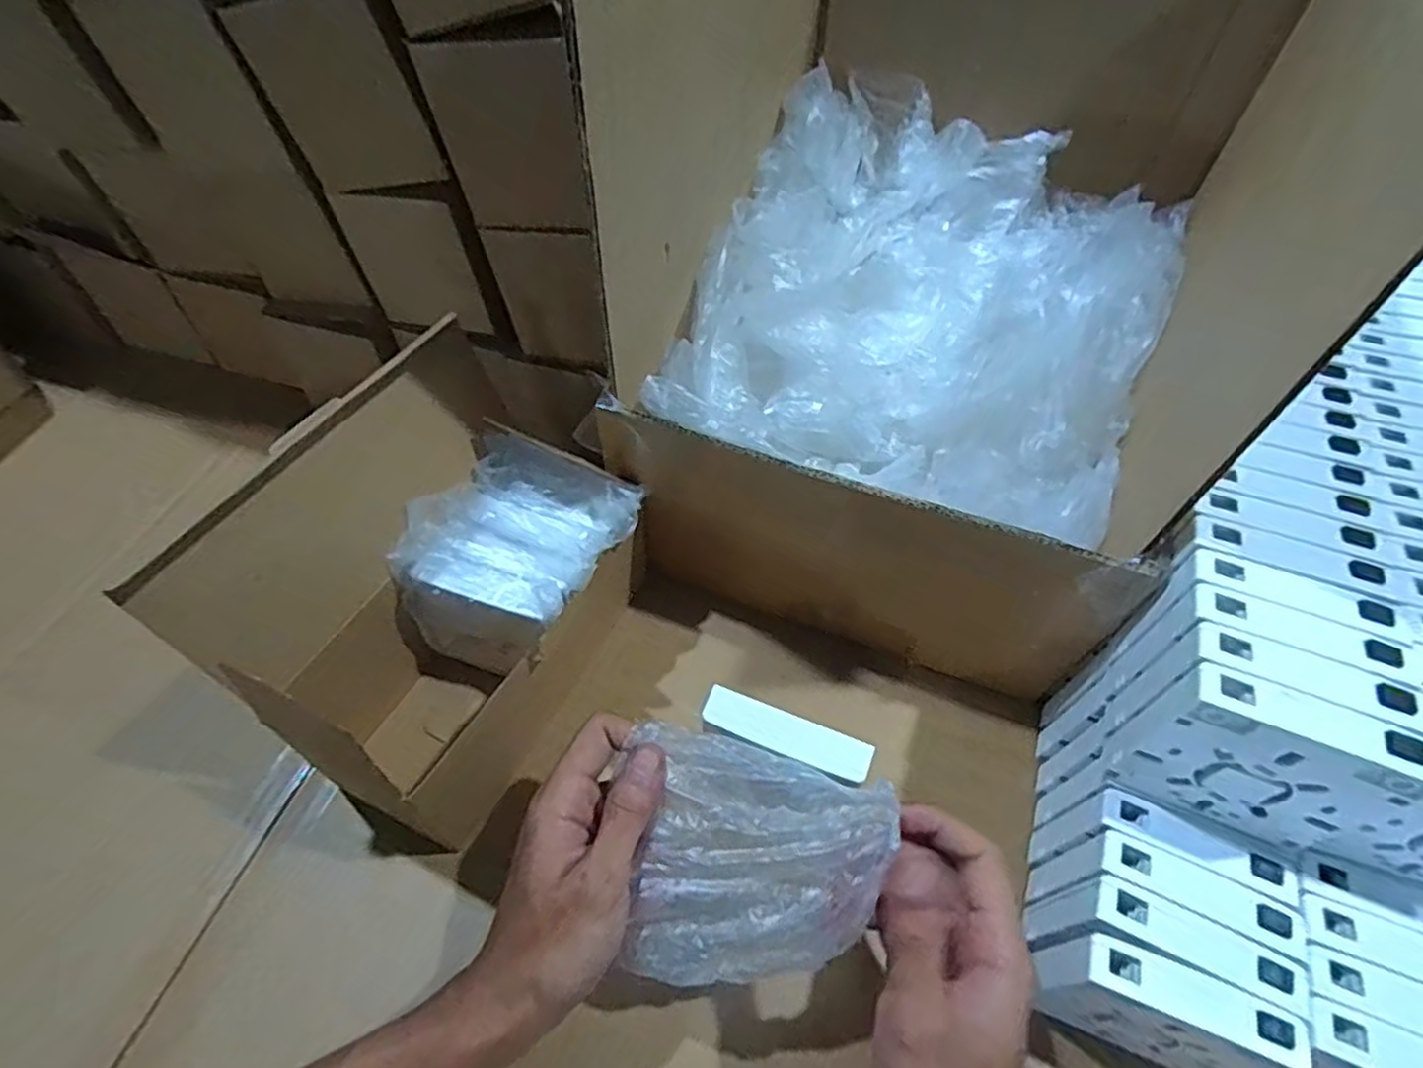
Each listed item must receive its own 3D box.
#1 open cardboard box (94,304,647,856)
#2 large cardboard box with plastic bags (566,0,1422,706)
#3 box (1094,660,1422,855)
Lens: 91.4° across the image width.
[{"bbox_3d":[-0.144,0.030,0.390,0.125,0.183,0.208,25,56,16],"label":"open cardboard box"},{"bbox_3d":[0.132,-0.165,0.419,0.299,0.332,0.330,18,54,11],"label":"large cardboard box with plastic bags"},{"bbox_3d":[0.236,0.100,0.302,0.091,0.086,0.025,19,55,12],"label":"box"}]

